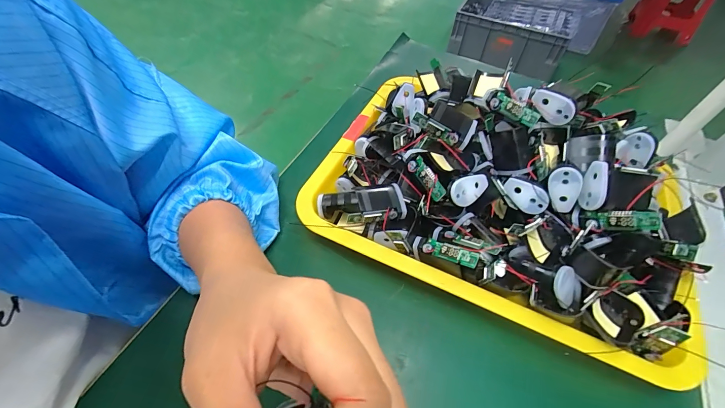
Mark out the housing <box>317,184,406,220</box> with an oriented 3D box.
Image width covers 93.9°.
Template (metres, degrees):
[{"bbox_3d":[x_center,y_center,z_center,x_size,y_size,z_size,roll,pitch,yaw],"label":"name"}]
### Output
[{"bbox_3d":[0.000,0.001,0.293,0.073,0.014,0.033,-4,51,-8],"label":"housing"}]

